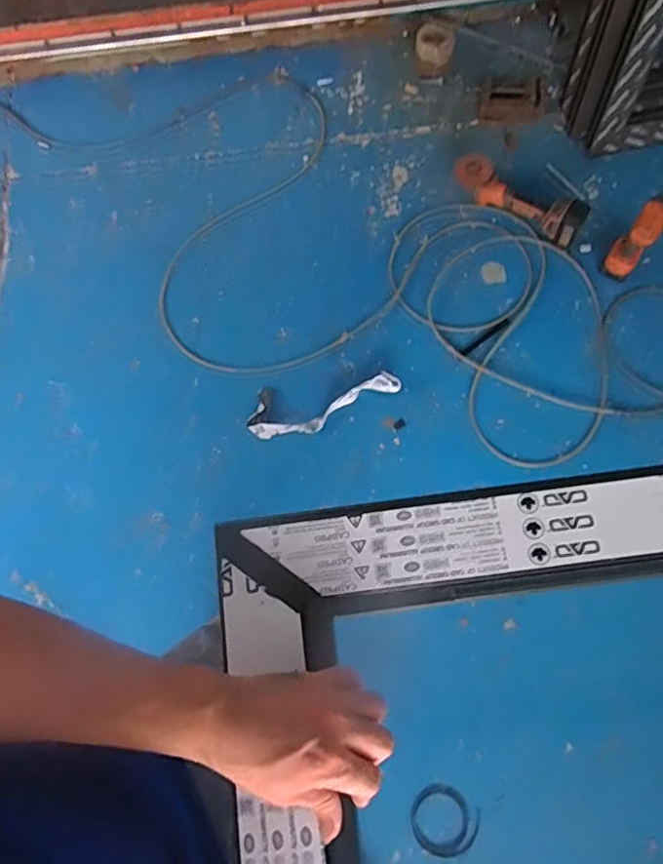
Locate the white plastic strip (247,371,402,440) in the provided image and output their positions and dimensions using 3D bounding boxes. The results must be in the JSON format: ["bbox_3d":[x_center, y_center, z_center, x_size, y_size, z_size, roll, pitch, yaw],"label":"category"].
[{"bbox_3d":[-0.018,-0.066,1.453,0.382,0.036,0.126,-8,73,1],"label":"white plastic strip"}]

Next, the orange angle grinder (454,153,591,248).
[{"bbox_3d":[0.495,-0.627,1.542,0.368,0.104,0.123,28,77,11],"label":"orange angle grinder"}]

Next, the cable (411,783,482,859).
[{"bbox_3d":[0.235,0.819,1.217,0.139,0.019,0.136,-1,74,3],"label":"cable"}]

